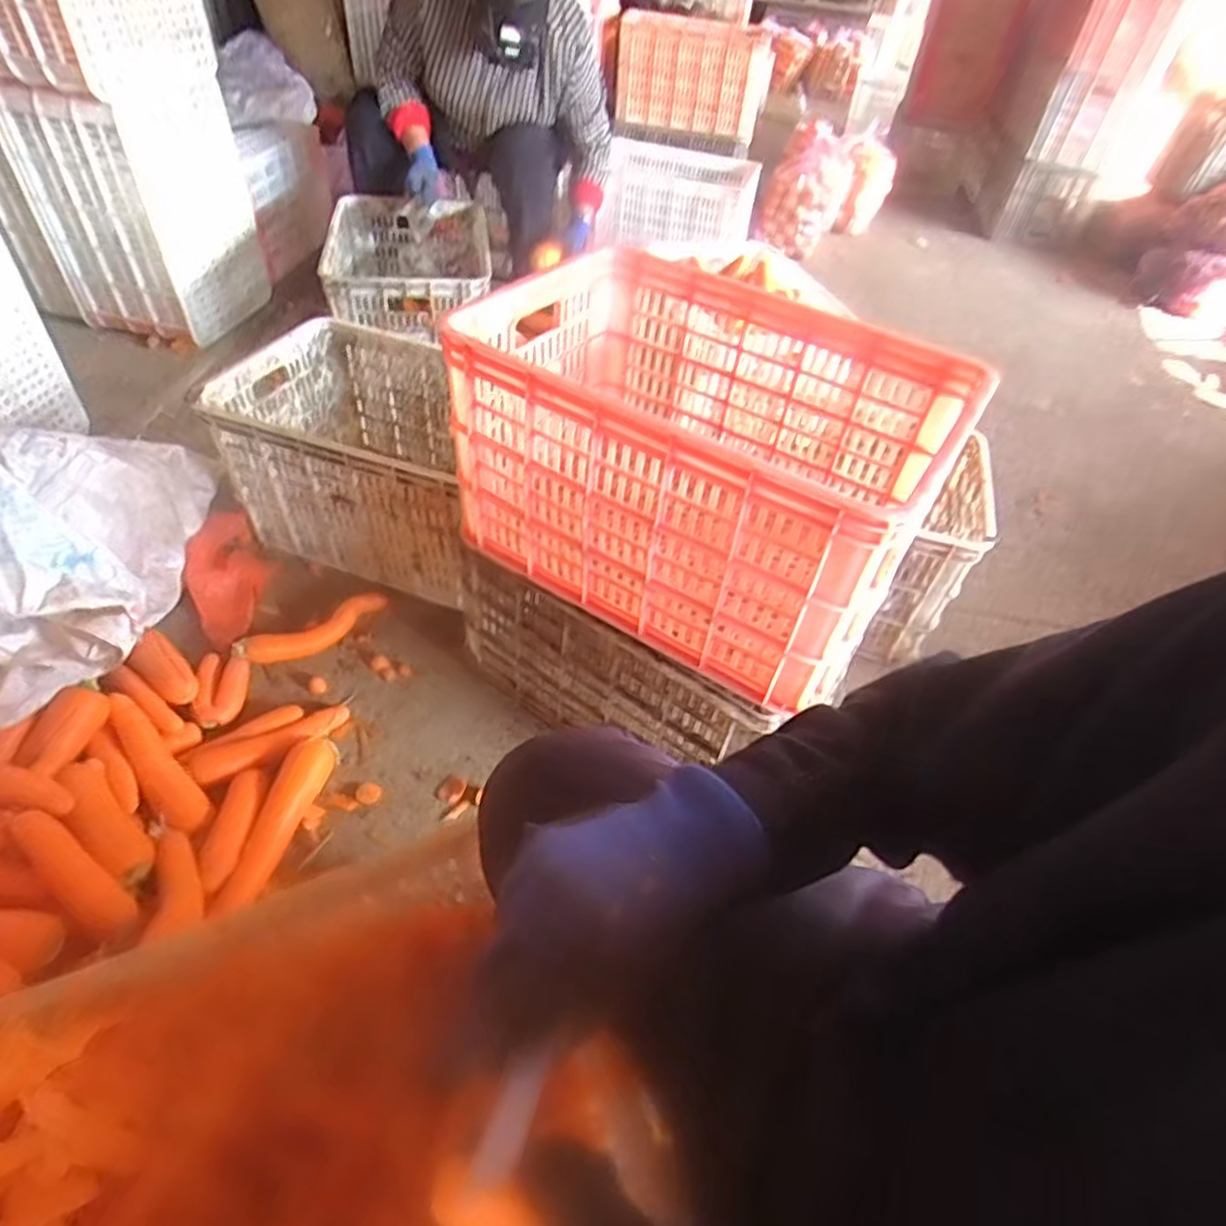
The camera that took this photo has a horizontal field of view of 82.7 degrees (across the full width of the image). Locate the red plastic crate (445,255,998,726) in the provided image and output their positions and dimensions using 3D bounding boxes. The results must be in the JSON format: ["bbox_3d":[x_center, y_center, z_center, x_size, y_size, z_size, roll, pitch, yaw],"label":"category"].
[{"bbox_3d":[0.104,-0.193,0.839,0.518,0.267,0.377,28,50,19],"label":"red plastic crate"}]

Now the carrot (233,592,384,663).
[{"bbox_3d":[-0.477,0.027,1.128,0.236,0.034,0.062,-28,56,-28],"label":"carrot"}]

